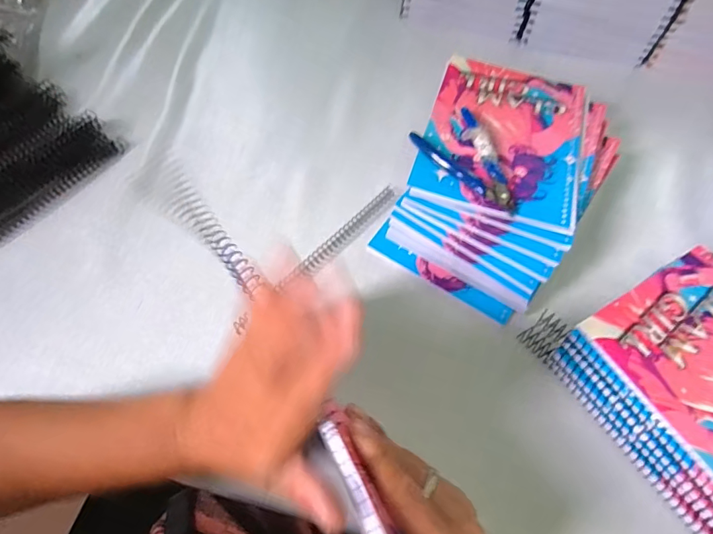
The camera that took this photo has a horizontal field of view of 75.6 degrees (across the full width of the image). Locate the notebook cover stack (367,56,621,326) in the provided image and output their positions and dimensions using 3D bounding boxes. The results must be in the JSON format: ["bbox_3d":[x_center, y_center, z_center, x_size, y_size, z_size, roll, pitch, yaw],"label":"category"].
[{"bbox_3d":[0.137,-0.095,0.459,0.186,0.057,0.258,30,65,13],"label":"notebook cover stack"}]

